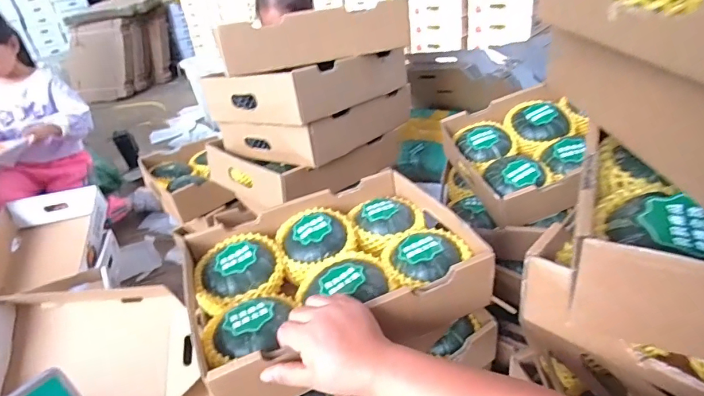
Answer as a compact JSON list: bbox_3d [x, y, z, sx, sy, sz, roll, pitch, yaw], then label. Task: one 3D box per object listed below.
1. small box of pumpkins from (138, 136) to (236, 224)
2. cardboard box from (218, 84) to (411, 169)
[{"bbox_3d":[-0.439,-0.044,1.105,0.154,0.085,0.281,-25,35,-26],"label":"small box of pumpkins"},{"bbox_3d":[-0.063,-0.176,0.915,0.223,0.101,0.355,19,40,36],"label":"cardboard box"}]

